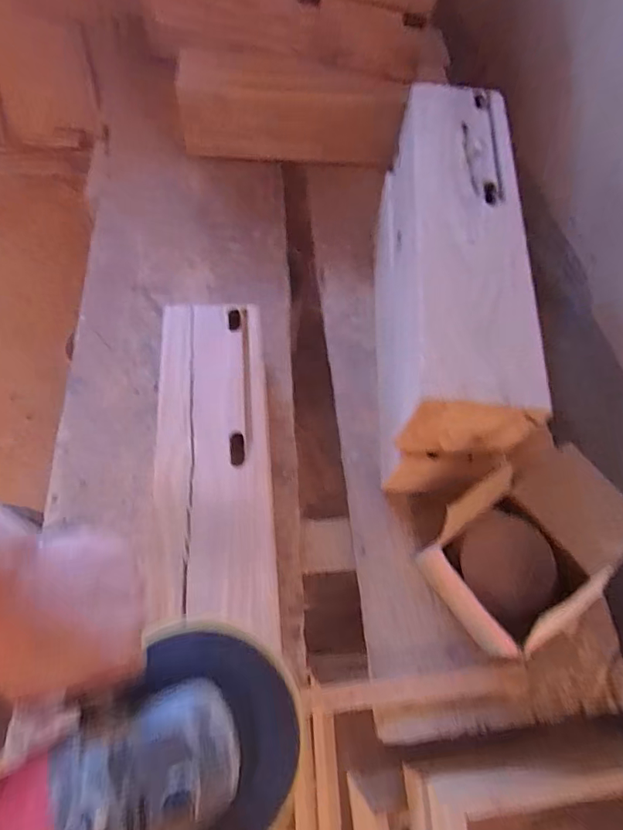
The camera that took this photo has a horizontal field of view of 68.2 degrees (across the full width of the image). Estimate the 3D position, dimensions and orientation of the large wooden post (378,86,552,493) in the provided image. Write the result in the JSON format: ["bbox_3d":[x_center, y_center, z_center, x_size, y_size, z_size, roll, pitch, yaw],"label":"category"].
[{"bbox_3d":[0.162,-0.169,0.568,0.118,0.185,0.468,7,64,-3],"label":"large wooden post"}]

